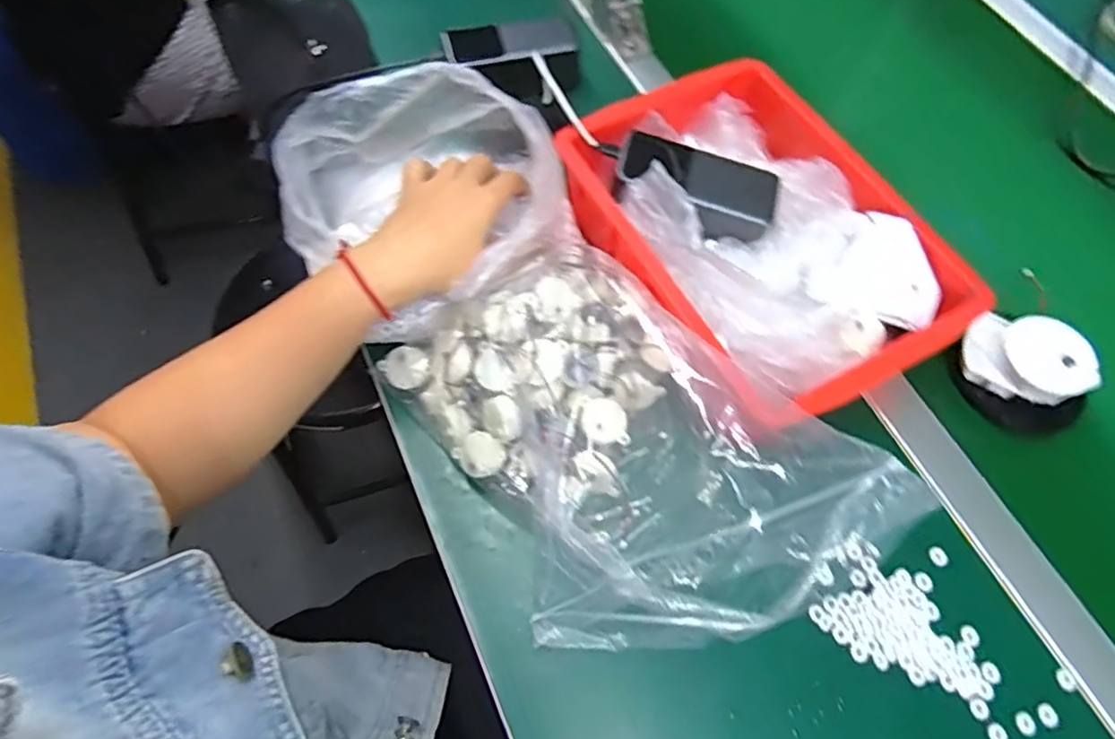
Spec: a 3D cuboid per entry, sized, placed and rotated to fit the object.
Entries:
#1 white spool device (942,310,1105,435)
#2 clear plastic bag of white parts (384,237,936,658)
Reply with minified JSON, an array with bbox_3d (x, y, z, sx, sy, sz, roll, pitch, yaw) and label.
[{"bbox_3d":[0.362,0.002,0.506,0.070,0.059,0.096,-38,70,-18],"label":"white spool device"},{"bbox_3d":[0.039,0.041,0.433,0.221,0.127,0.291,-28,67,-14],"label":"clear plastic bag of white parts"}]

